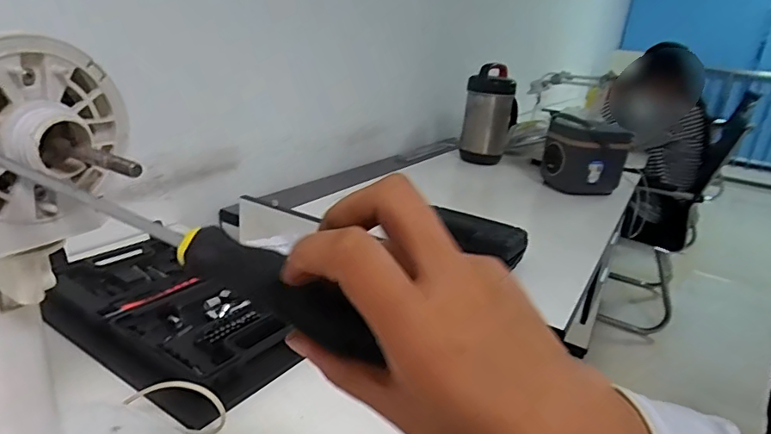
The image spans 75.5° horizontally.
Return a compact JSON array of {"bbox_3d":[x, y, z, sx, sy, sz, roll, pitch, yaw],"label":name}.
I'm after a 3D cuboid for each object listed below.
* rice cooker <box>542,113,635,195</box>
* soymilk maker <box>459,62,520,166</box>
[{"bbox_3d":[0.575,-0.177,1.451,0.227,0.195,0.175,16,23,23],"label":"rice cooker"},{"bbox_3d":[0.343,-0.324,1.631,0.177,0.300,0.155,10,21,9],"label":"soymilk maker"}]

